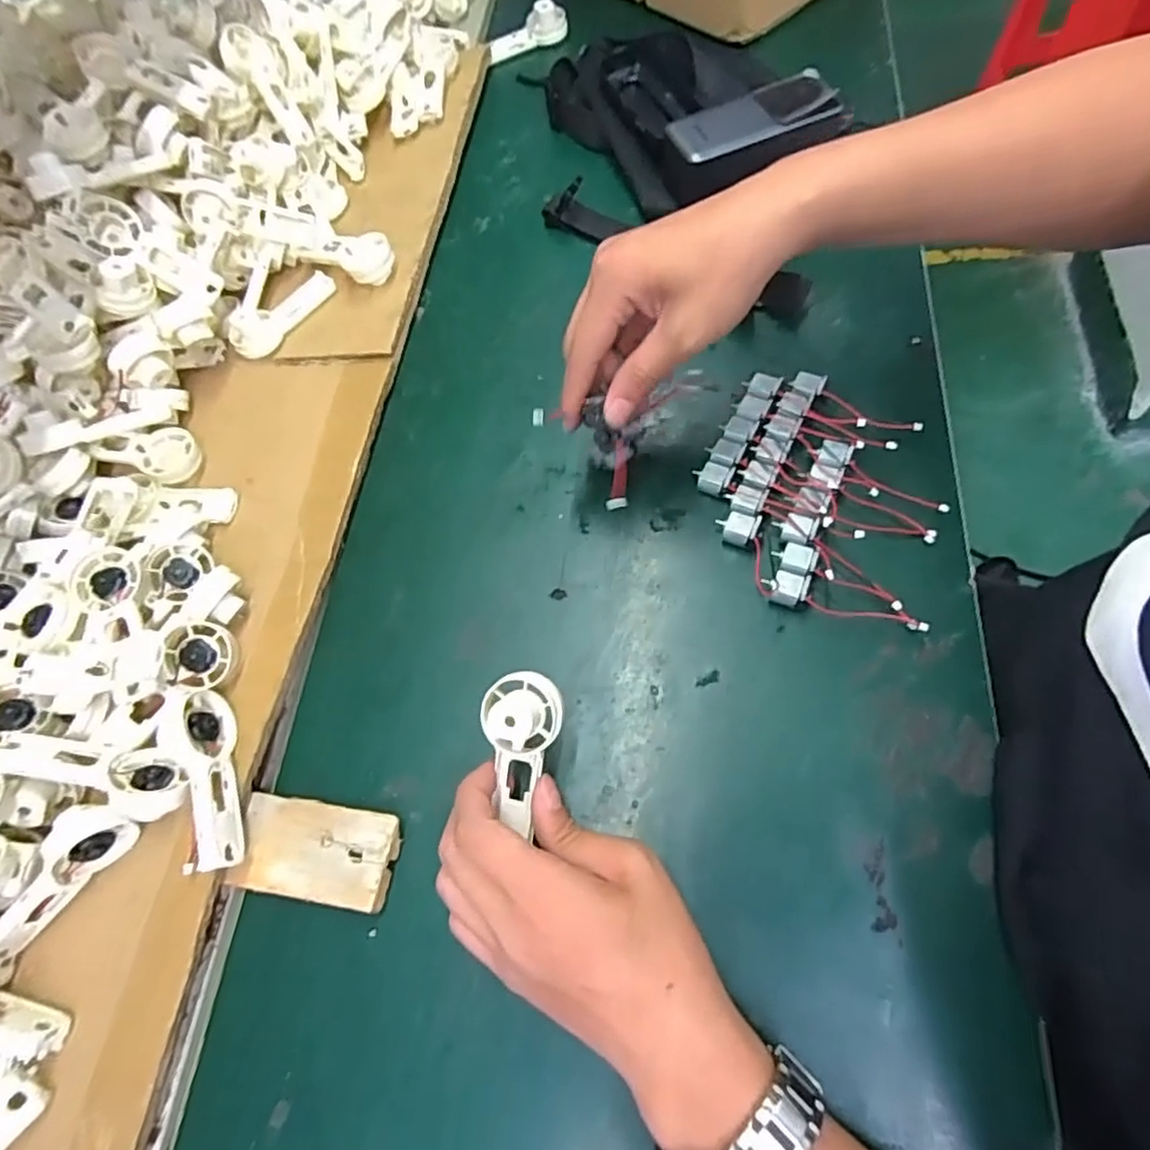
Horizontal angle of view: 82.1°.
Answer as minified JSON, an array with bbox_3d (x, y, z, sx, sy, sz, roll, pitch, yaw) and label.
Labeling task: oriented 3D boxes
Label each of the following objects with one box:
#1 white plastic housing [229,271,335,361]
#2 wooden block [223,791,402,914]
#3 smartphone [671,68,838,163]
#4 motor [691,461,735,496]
[{"bbox_3d":[-0.232,-0.209,0.523,0.032,0.020,0.089,32,73,21],"label":"white plastic housing"},{"bbox_3d":[-0.140,0.149,0.357,0.088,0.014,0.048,5,65,11],"label":"wooden block"},{"bbox_3d":[0.139,-0.353,0.507,0.128,0.013,0.051,-25,63,-4],"label":"smartphone"},{"bbox_3d":[0.088,-0.062,0.430,0.025,0.017,0.018,24,70,19],"label":"motor"}]

